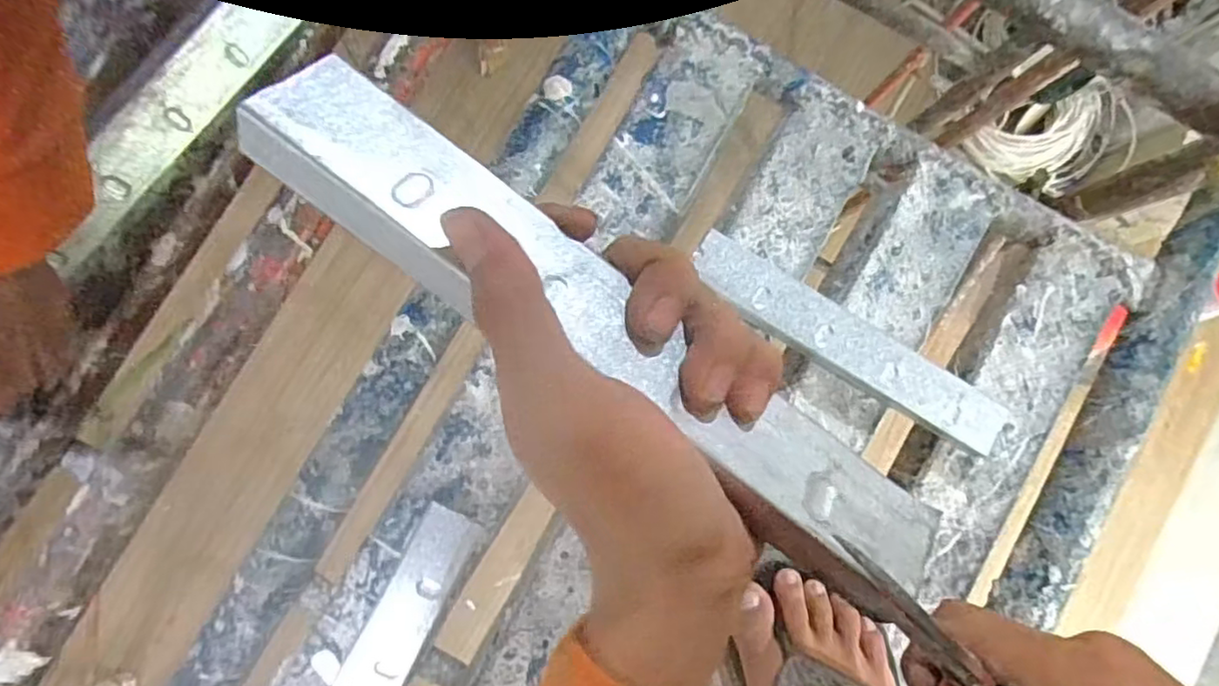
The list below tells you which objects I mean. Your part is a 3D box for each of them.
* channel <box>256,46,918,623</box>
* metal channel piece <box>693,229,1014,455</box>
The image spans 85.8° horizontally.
[{"bbox_3d":[0.000,0.004,0.204,0.241,0.020,0.045,38,57,-5],"label":"channel"},{"bbox_3d":[0.167,0.005,0.446,0.247,0.015,0.039,33,83,0],"label":"metal channel piece"}]

